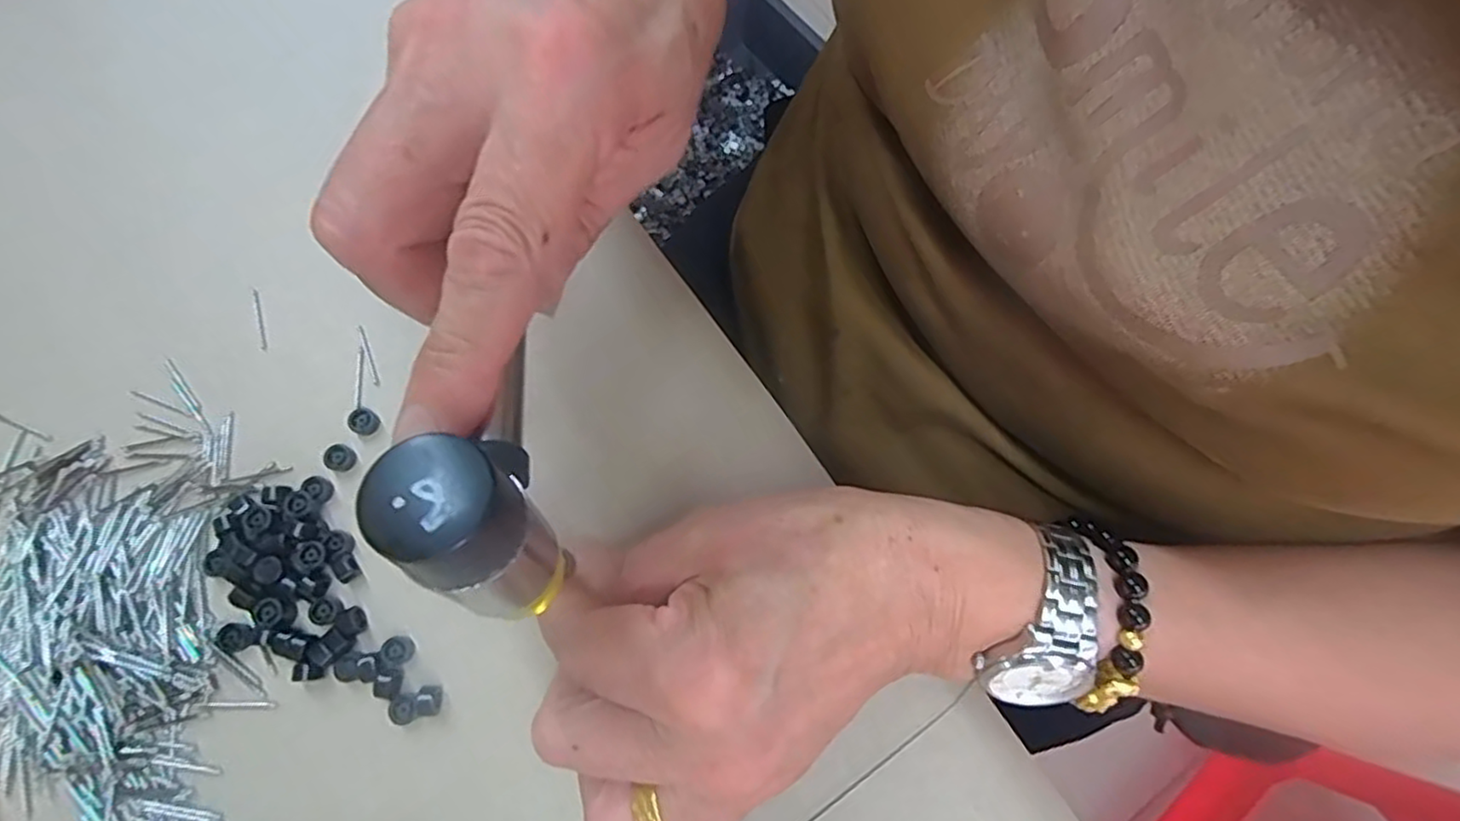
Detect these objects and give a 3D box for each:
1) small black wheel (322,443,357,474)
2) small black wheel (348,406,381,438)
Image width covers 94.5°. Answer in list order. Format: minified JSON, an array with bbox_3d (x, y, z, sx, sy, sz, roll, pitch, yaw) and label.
[{"bbox_3d":[-0.136,0.016,0.233,0.009,0.004,0.009,0,73,-1],"label":"small black wheel"},{"bbox_3d":[-0.129,0.004,0.239,0.009,0.005,0.009,0,73,-1],"label":"small black wheel"}]

